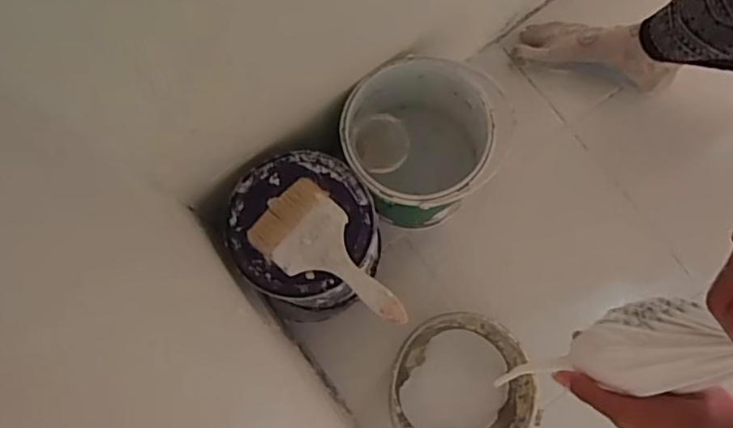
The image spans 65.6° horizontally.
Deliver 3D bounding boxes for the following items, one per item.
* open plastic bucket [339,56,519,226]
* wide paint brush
[{"bbox_3d":[0.071,-0.084,0.745,0.193,0.158,0.181,0,78,2],"label":"open plastic bucket"},{"bbox_3d":[-0.033,0.047,0.628,0.192,0.014,0.093,38,81,9],"label":"wide paint brush"}]

